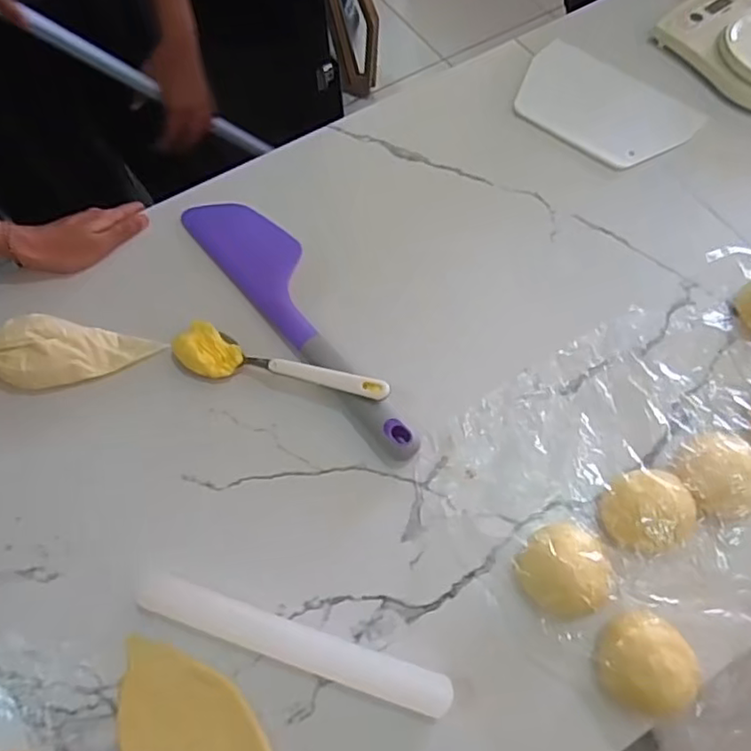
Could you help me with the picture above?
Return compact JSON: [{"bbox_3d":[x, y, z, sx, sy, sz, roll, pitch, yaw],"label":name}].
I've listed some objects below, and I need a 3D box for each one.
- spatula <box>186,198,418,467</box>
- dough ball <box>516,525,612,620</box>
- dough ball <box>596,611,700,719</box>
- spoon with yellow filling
[{"bbox_3d":[-0.062,-0.063,0.558,0.066,0.024,0.322,-37,69,-14],"label":"spatula"},{"bbox_3d":[0.131,0.139,0.448,0.057,0.039,0.059,-1,64,2],"label":"dough ball"},{"bbox_3d":[0.179,0.191,0.423,0.058,0.034,0.063,-1,64,2],"label":"dough ball"},{"bbox_3d":[-0.079,-0.010,0.527,0.185,0.022,0.040,10,65,7],"label":"spoon with yellow filling"}]

